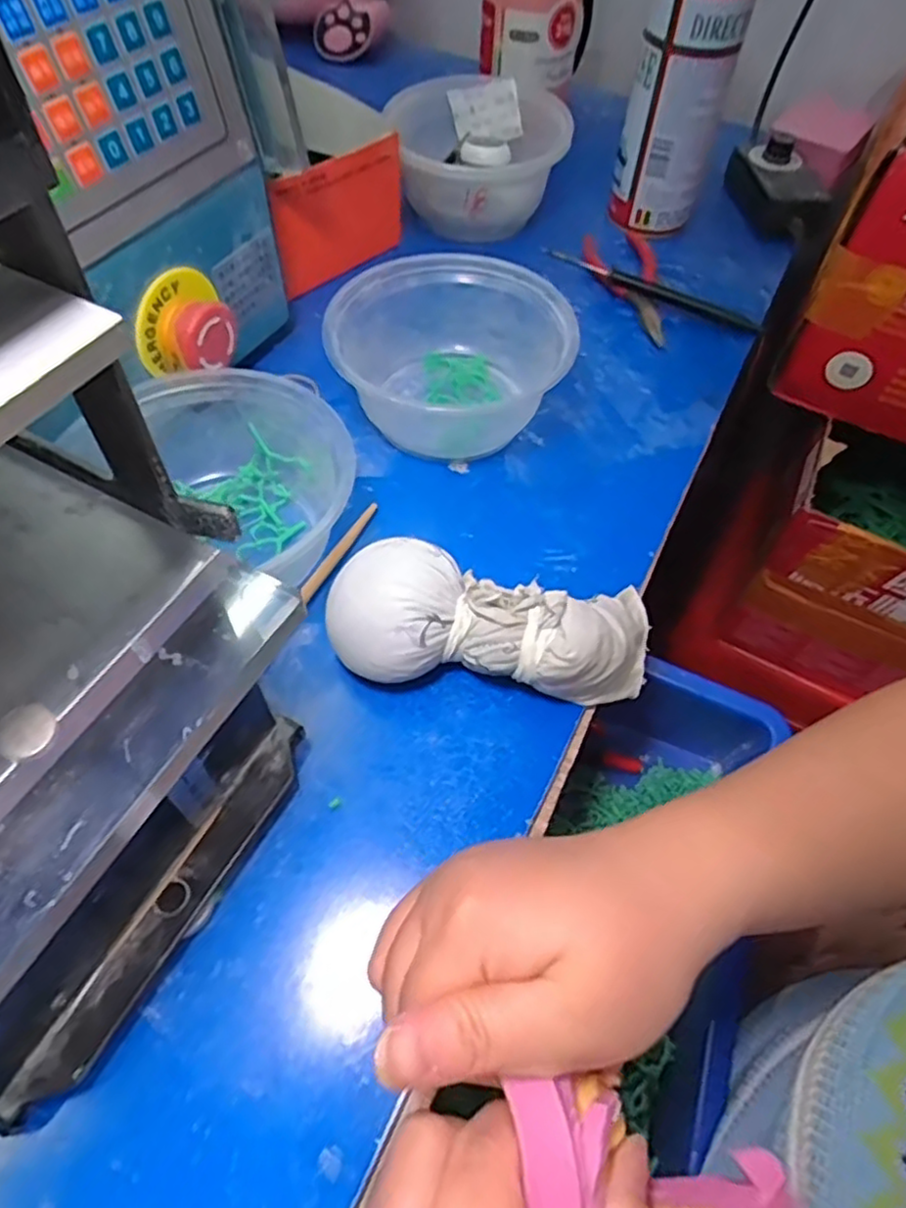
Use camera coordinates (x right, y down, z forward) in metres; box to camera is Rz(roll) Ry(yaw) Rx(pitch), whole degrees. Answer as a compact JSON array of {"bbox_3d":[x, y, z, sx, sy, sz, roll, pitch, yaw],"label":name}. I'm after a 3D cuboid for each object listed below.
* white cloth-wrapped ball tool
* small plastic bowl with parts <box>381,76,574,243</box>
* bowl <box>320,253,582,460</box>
[{"bbox_3d":[0.020,0.009,0.312,0.147,0.046,0.061,5,56,0],"label":"white cloth-wrapped ball tool"},{"bbox_3d":[0.016,-0.333,0.509,0.117,0.062,0.108,1,56,-2],"label":"small plastic bowl with parts"},{"bbox_3d":[0.001,-0.142,0.399,0.133,0.059,0.114,21,58,11],"label":"bowl"}]

